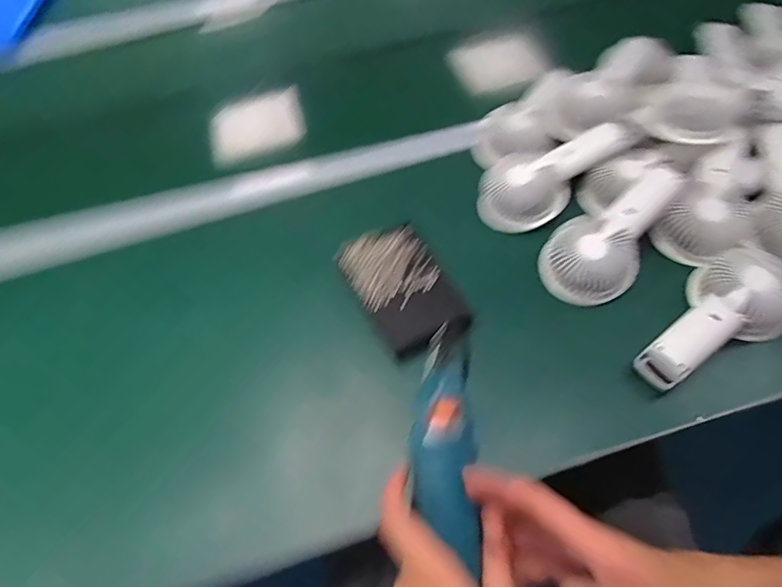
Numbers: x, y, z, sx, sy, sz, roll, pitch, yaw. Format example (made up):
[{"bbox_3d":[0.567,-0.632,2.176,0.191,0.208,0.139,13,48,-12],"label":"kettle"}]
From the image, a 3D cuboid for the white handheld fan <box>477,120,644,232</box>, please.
[{"bbox_3d":[0.188,-0.141,0.603,0.190,0.047,0.086,-32,60,-1],"label":"white handheld fan"}]

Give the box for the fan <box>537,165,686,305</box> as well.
[{"bbox_3d":[0.233,-0.064,0.551,0.169,0.038,0.086,-45,64,-7],"label":"fan"}]

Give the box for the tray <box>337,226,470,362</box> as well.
[{"bbox_3d":[0.012,-0.009,0.564,0.092,0.022,0.146,-28,59,-13],"label":"tray"}]

